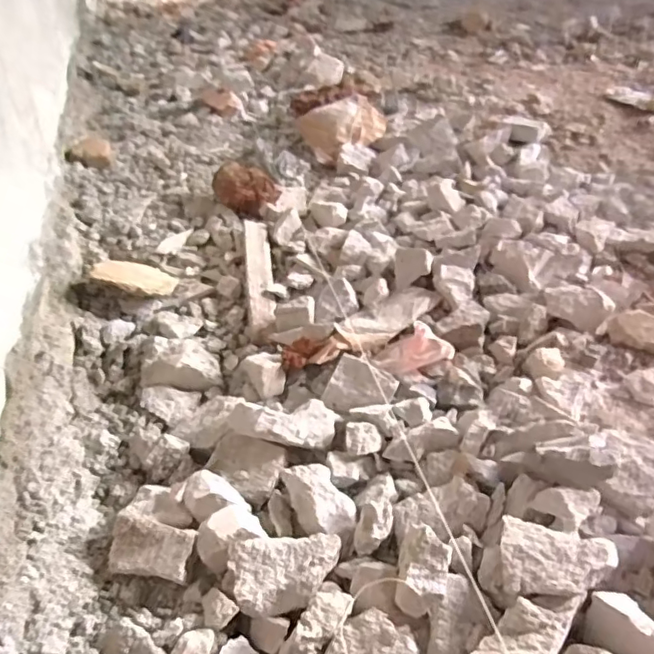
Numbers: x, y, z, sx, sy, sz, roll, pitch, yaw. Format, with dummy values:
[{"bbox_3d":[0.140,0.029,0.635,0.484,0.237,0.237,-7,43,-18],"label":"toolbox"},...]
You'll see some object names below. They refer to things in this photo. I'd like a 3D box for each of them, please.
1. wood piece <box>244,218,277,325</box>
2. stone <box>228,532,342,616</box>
[{"bbox_3d":[-0.103,-0.086,0.852,0.041,0.012,0.248,6,43,-18],"label":"wood piece"},{"bbox_3d":[-0.034,0.209,0.478,0.091,0.038,0.054,-8,44,-3],"label":"stone"}]

